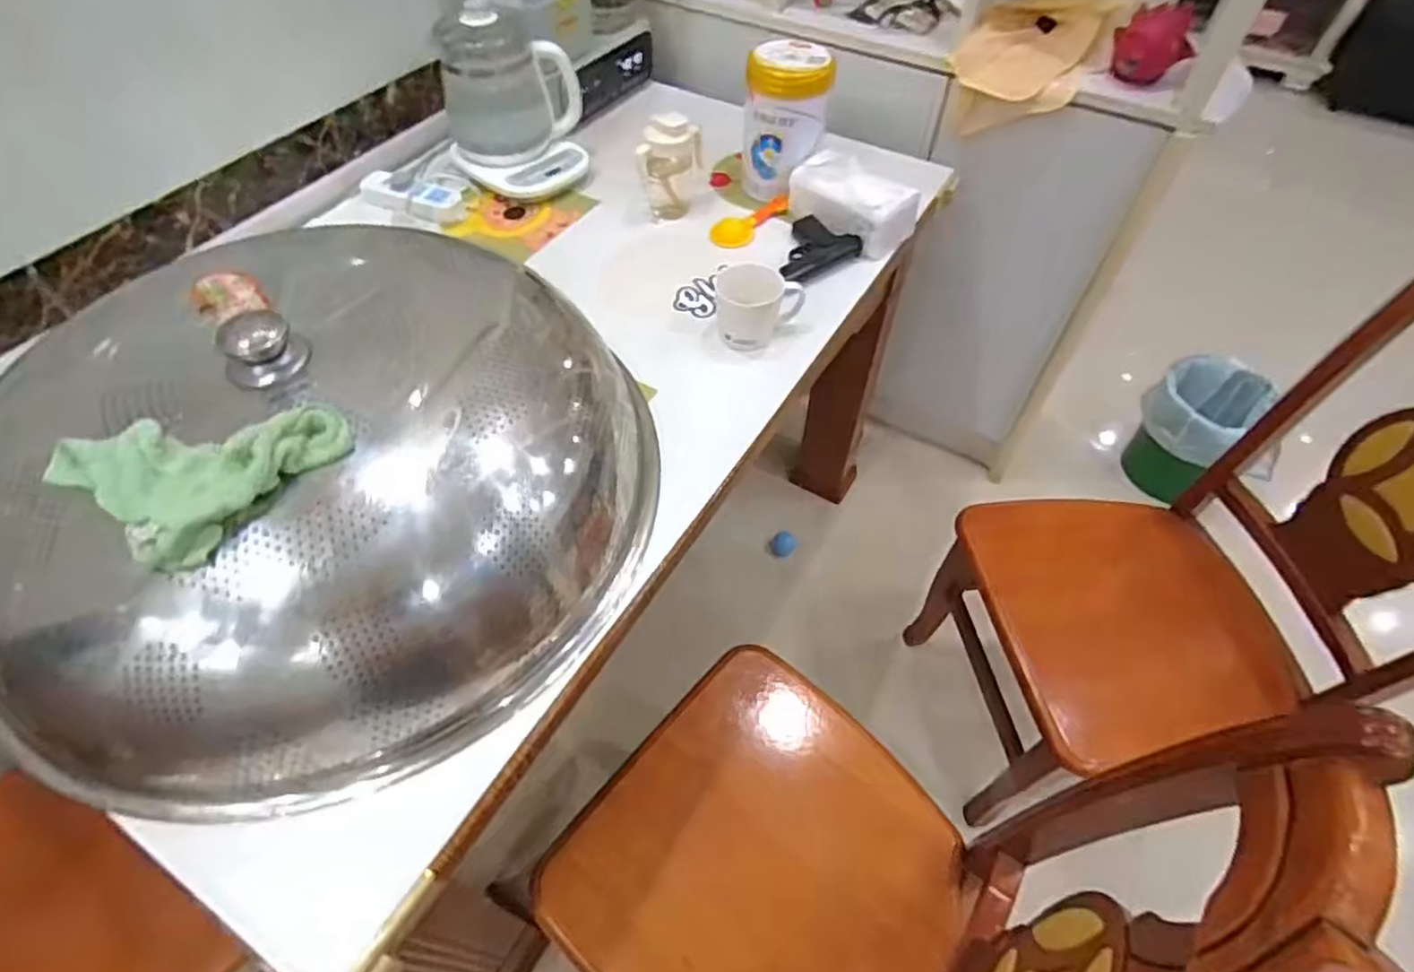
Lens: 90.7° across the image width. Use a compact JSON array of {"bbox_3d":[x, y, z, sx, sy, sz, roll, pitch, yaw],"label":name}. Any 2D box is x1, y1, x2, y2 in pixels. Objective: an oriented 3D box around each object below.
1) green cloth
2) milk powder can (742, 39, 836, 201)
[{"bbox_3d":[-0.400,-0.029,0.538,0.176,0.037,0.156,23,55,16],"label":"green cloth"},{"bbox_3d":[0.120,-0.554,1.060,0.120,0.180,0.121,0,52,-1],"label":"milk powder can"}]

